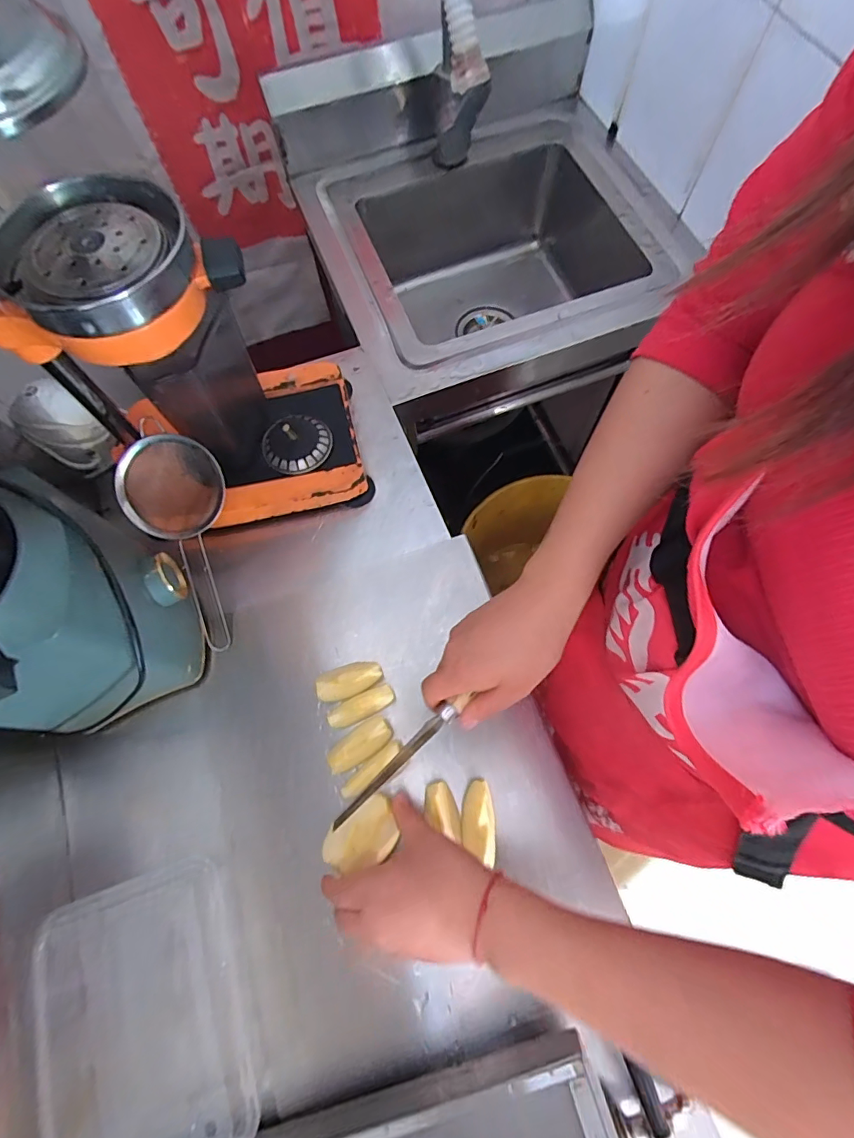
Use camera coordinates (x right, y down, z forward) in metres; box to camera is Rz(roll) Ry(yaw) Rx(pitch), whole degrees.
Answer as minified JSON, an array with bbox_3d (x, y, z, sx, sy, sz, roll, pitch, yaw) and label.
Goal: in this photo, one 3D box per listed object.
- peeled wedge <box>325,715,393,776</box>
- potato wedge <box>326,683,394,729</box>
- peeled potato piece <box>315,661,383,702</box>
[{"bbox_3d":[-0.060,0.156,0.431,0.060,0.029,0.027,-31,70,-11],"label":"peeled wedge"},{"bbox_3d":[-0.059,0.126,0.441,0.059,0.029,0.023,-20,69,-7],"label":"potato wedge"},{"bbox_3d":[-0.072,0.102,0.449,0.059,0.030,0.031,-15,68,-5],"label":"peeled potato piece"}]

